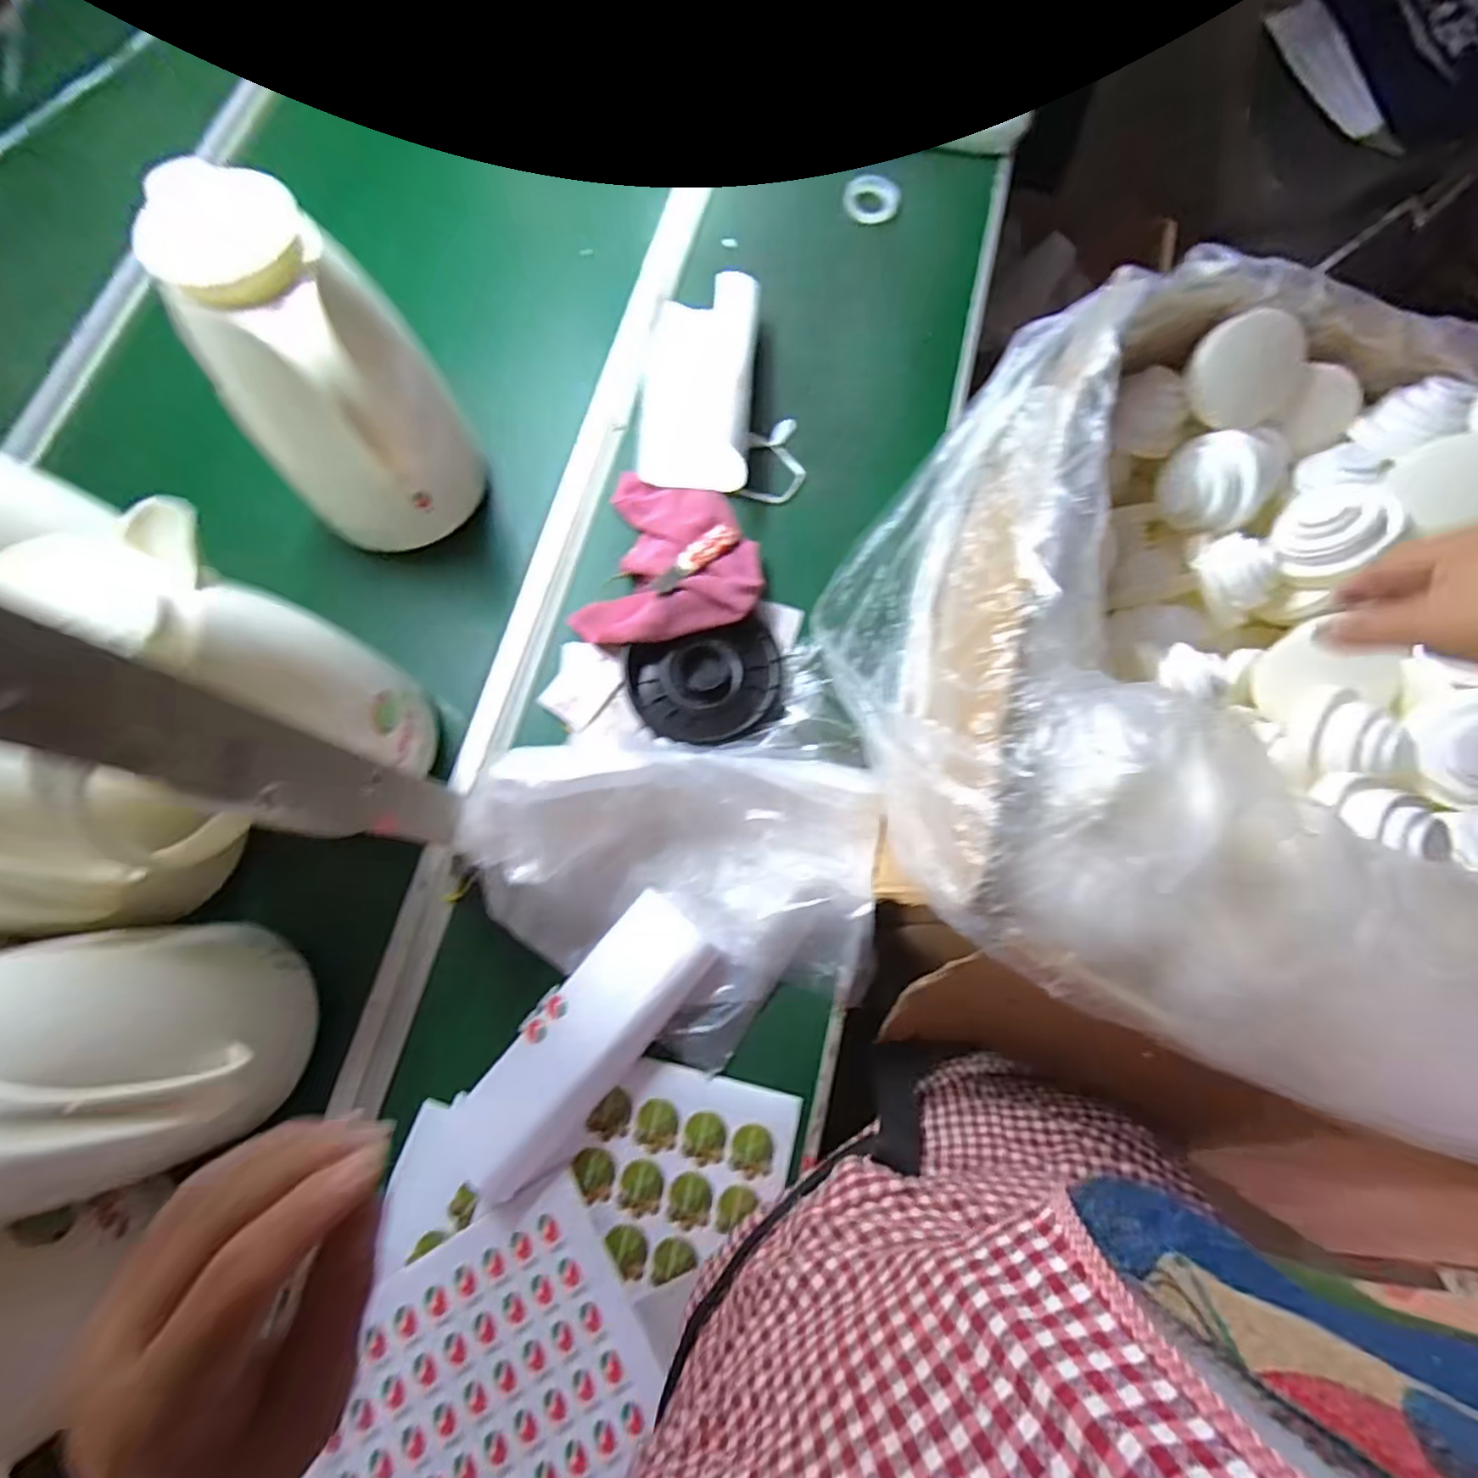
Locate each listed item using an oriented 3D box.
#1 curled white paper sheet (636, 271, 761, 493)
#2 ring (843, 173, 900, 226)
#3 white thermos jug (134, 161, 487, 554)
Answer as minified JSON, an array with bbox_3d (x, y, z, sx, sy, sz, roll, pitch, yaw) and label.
[{"bbox_3d":[-0.041,-0.364,0.649,0.112,0.051,0.234,4,74,1],"label":"curled white paper sheet"},{"bbox_3d":[0.157,-0.634,0.752,0.063,0.016,0.063,0,74,0],"label":"ring"},{"bbox_3d":[-0.304,-0.267,0.502,0.124,0.246,0.126,12,74,3],"label":"white thermos jug"}]

